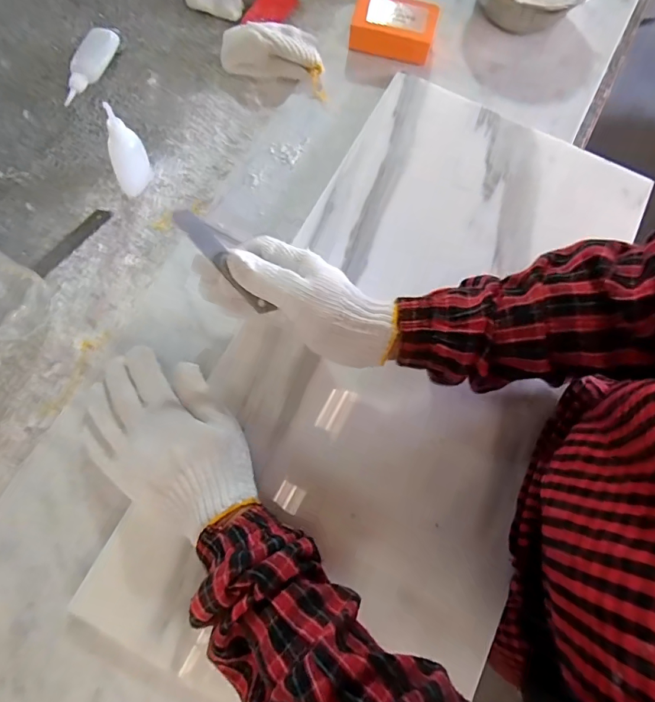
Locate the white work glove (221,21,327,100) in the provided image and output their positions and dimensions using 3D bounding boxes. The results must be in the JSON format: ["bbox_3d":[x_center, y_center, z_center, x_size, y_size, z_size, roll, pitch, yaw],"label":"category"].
[{"bbox_3d":[-0.054,-0.336,0.478,0.126,0.034,0.069,18,74,4],"label":"white work glove"}]

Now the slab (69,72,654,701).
[{"bbox_3d":[0.071,0.004,0.388,0.288,0.019,0.590,25,75,6],"label":"slab"}]

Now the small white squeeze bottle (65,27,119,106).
[{"bbox_3d":[-0.263,-0.317,0.472,0.022,0.025,0.096,20,74,4],"label":"small white squeeze bottle"}]

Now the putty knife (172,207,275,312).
[{"bbox_3d":[-0.077,-0.066,0.319,0.018,0.005,0.095,-41,105,-12],"label":"putty knife"}]

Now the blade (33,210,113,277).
[{"bbox_3d":[-0.258,-0.112,0.430,0.018,0.006,0.090,34,73,13],"label":"blade"}]

